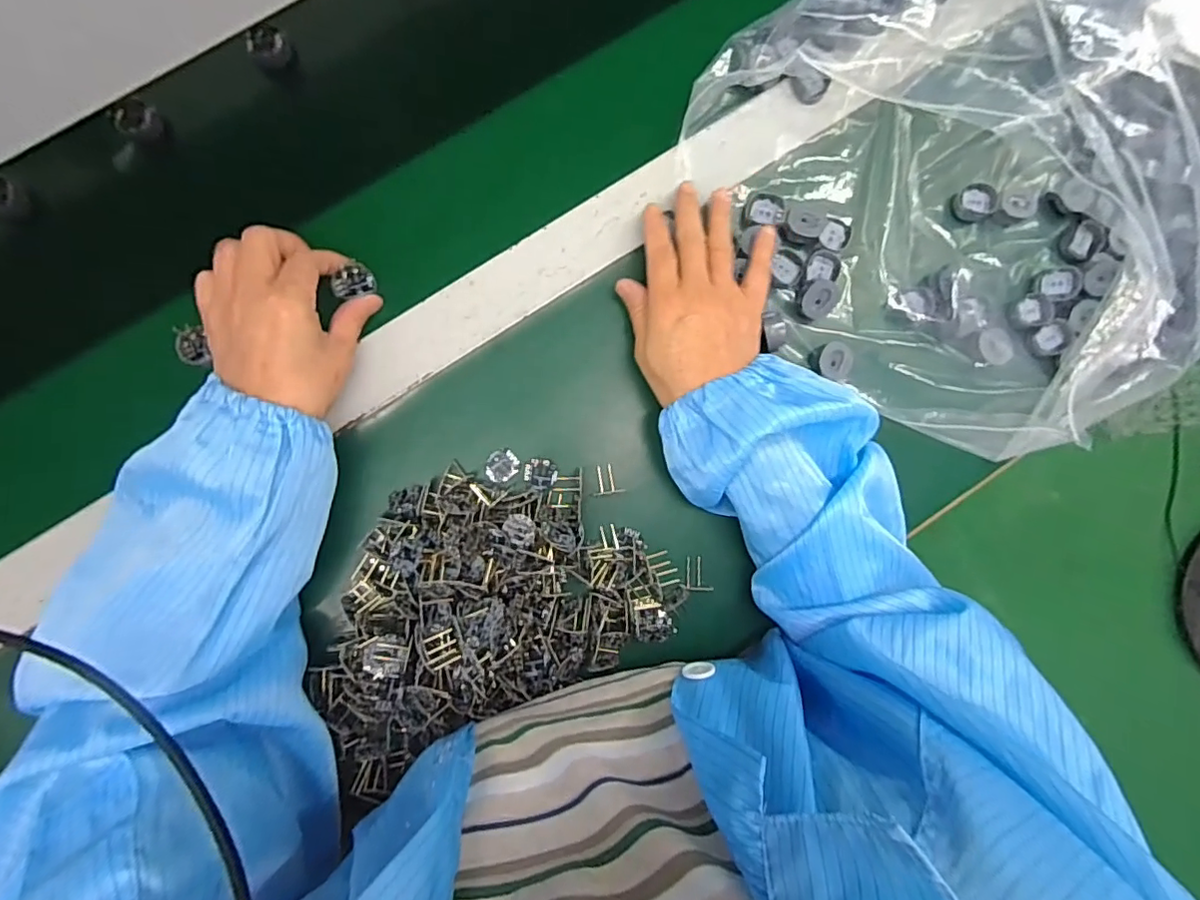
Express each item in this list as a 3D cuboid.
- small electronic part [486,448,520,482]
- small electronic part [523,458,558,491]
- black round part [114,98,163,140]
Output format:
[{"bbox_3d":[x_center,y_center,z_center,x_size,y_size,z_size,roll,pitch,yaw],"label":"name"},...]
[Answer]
[{"bbox_3d":[-0.071,0.011,0.421,0.023,0.004,0.023,5,88,-5],"label":"small electronic part"},{"bbox_3d":[-0.043,0.017,0.422,0.023,0.004,0.022,5,88,-5],"label":"small electronic part"},{"bbox_3d":[-0.325,-0.233,0.407,0.022,0.017,0.024,0,89,-6],"label":"black round part"}]

